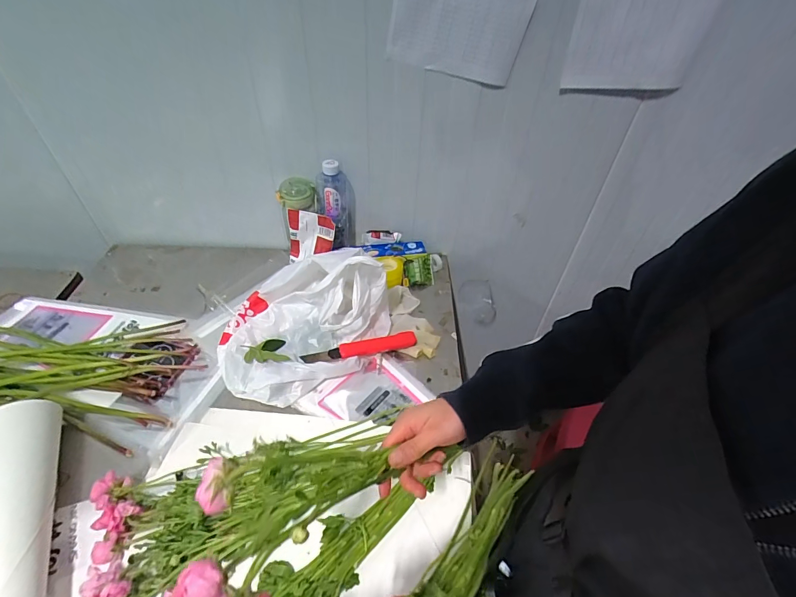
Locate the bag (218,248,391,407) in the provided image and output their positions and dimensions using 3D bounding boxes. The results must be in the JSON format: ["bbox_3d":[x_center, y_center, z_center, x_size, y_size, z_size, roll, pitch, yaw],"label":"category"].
[{"bbox_3d":[-0.176,0.024,0.684,0.295,0.155,0.245,-32,56,-29],"label":"bag"}]

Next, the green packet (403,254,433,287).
[{"bbox_3d":[0.048,-0.062,0.859,0.065,0.069,0.015,-12,4,-18],"label":"green packet"}]

